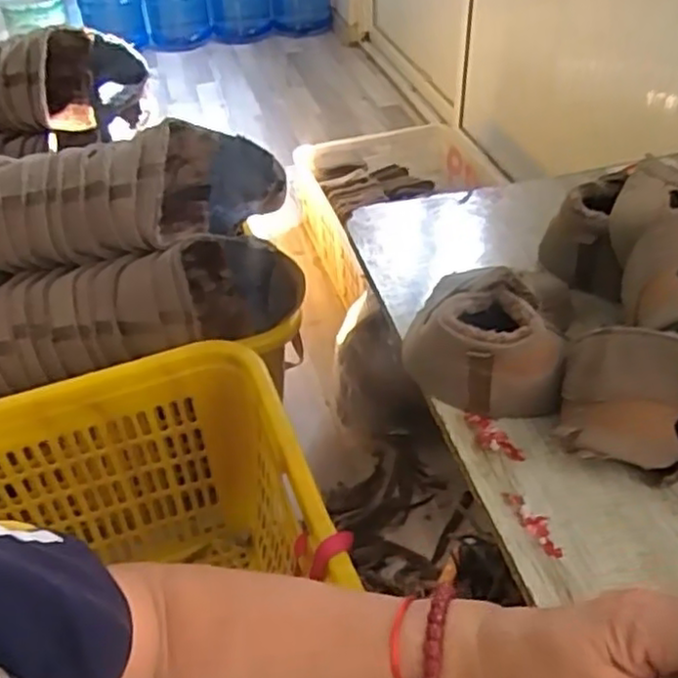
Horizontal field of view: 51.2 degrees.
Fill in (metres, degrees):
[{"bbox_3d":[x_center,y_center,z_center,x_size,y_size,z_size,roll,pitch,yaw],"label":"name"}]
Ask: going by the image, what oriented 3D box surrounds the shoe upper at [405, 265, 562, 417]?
[{"bbox_3d":[0.136,0.013,0.650,0.109,0.111,0.118,-17,44,-16],"label":"shoe upper"}]

